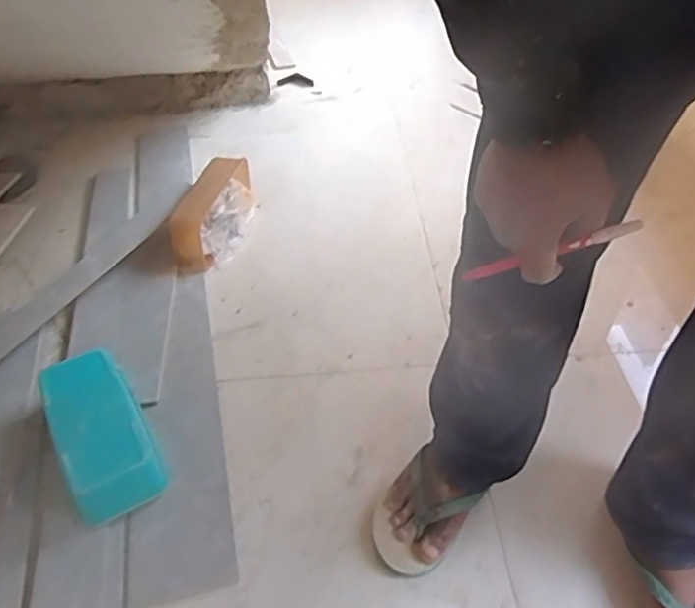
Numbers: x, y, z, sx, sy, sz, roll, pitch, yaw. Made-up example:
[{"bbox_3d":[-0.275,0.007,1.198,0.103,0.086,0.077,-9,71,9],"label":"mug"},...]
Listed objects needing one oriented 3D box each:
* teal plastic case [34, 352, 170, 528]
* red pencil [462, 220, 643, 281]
[{"bbox_3d":[-0.355,0.186,0.884,0.118,0.093,0.251,-24,49,-20],"label":"teal plastic case"},{"bbox_3d":[0.168,-0.043,0.507,0.145,0.013,0.011,-18,44,13],"label":"red pencil"}]

